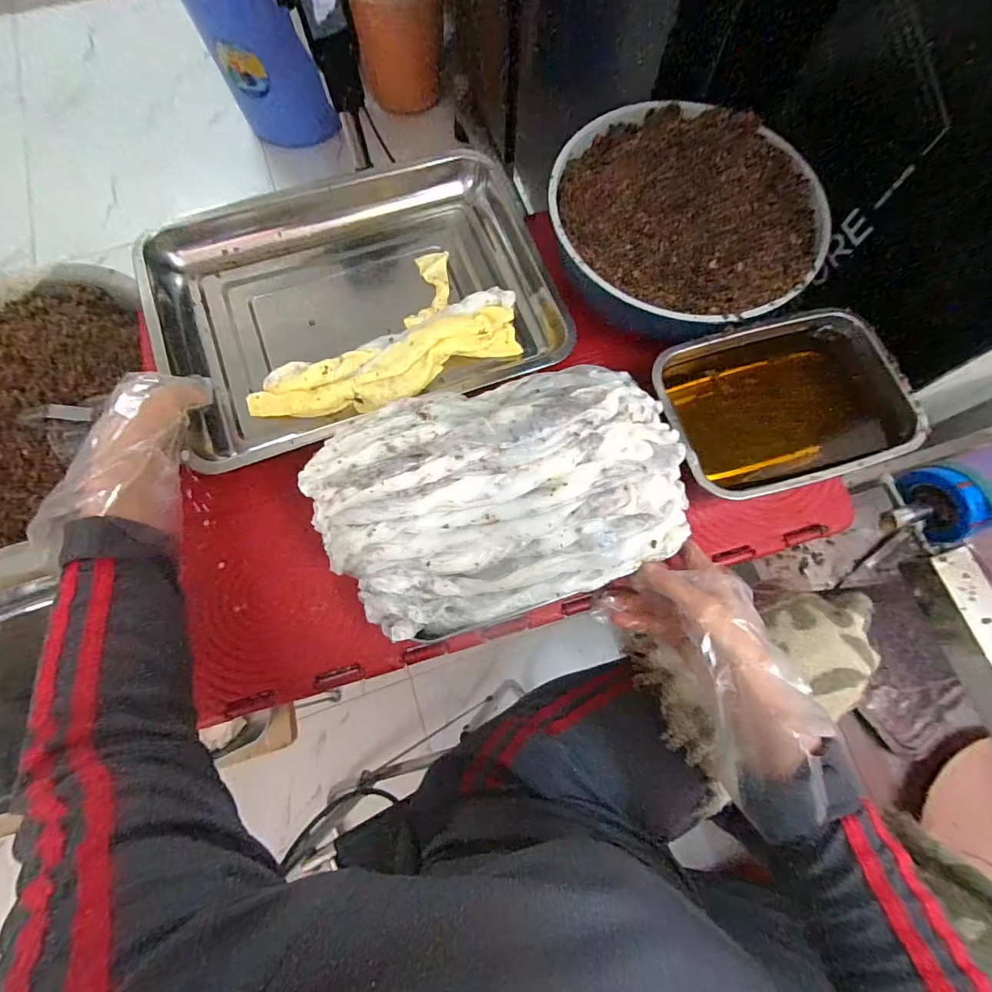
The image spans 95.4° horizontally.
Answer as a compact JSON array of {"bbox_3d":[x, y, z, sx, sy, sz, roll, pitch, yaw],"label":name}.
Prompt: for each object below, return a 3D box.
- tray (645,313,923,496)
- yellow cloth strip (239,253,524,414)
[{"bbox_3d":[0.252,-0.077,0.423,0.207,0.075,0.147,-16,75,-6],"label":"tray"},{"bbox_3d":[-0.119,-0.167,0.465,0.275,0.023,0.142,-23,76,-8],"label":"yellow cloth strip"}]

